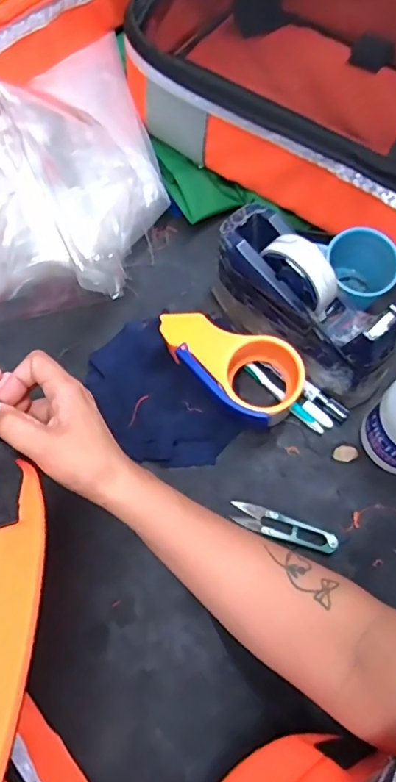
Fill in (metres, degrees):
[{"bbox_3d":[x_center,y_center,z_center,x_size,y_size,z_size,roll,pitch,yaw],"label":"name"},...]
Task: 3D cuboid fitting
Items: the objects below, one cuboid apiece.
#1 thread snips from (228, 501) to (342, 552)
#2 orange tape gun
[{"bbox_3d":[0.082,0.130,0.488,0.101,0.007,0.021,19,68,8],"label":"thread snips"},{"bbox_3d":[0.034,-0.029,0.519,0.084,0.071,0.145,-41,73,-15],"label":"orange tape gun"}]

